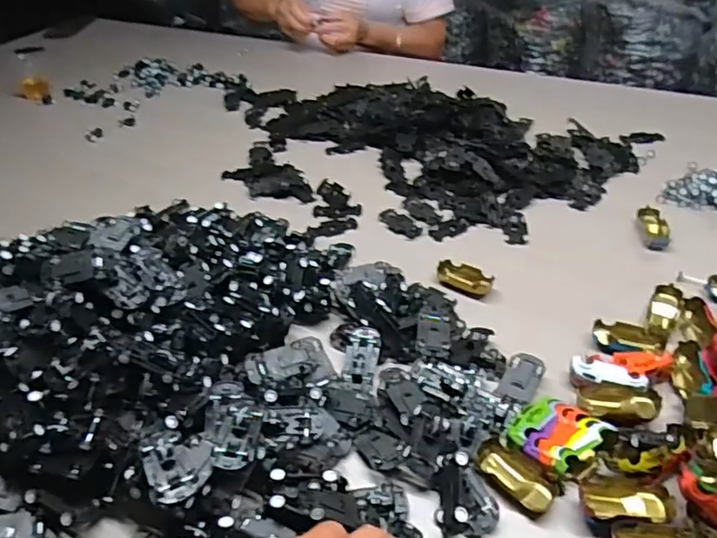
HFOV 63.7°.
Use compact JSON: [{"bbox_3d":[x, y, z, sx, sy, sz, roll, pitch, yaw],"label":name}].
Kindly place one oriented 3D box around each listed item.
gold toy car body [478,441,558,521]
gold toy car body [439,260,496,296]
[{"bbox_3d":[0.121,0.160,0.447,0.062,0.018,0.032,28,50,34],"label":"gold toy car body"},{"bbox_3d":[0.117,0.009,0.636,0.061,0.017,0.027,15,43,22],"label":"gold toy car body"}]

